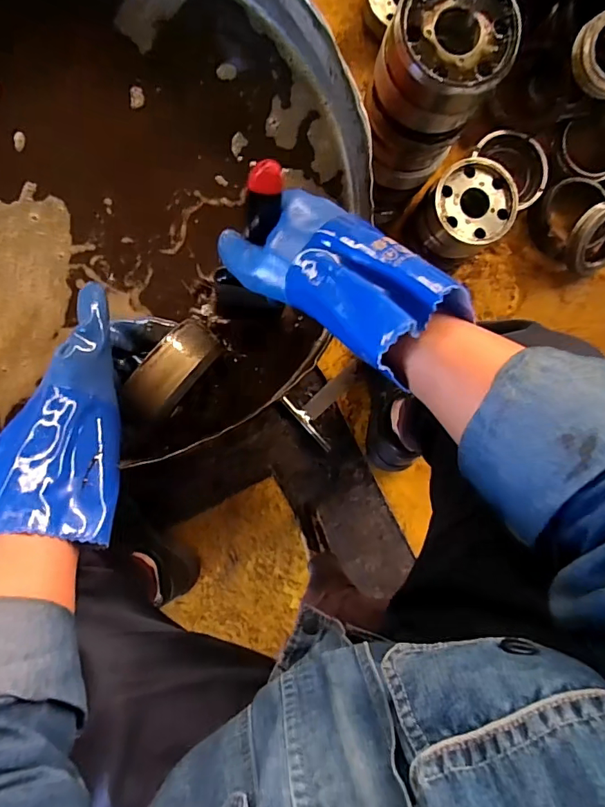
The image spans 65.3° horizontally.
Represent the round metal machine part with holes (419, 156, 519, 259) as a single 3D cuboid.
[{"bbox_3d":[0.241,-0.284,0.709,0.113,0.095,0.118,0,92,-6],"label":"round metal machine part with holes"}]

